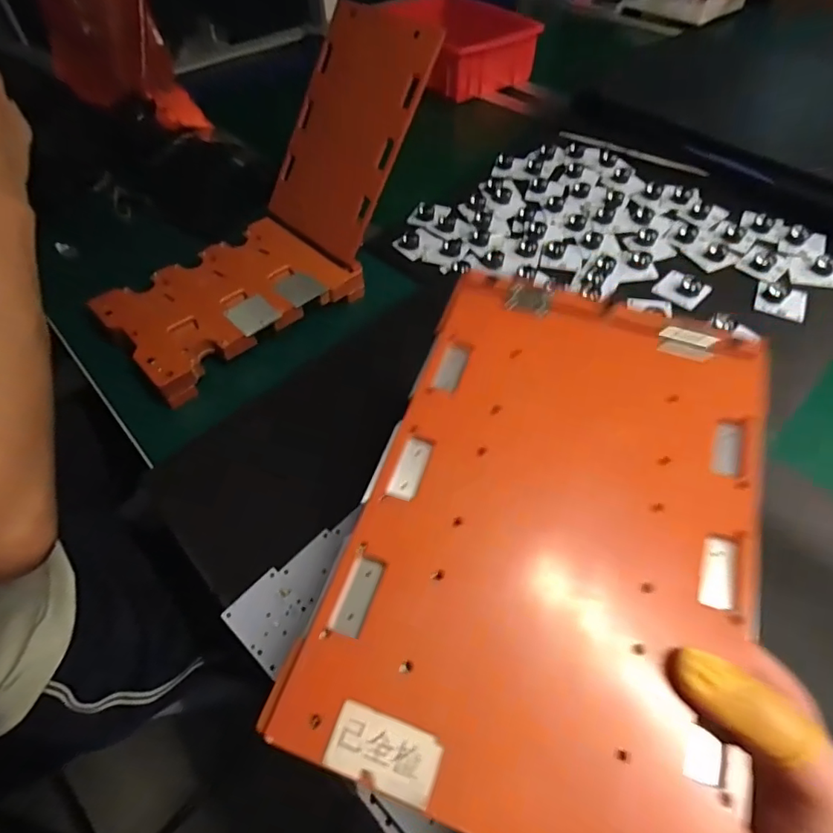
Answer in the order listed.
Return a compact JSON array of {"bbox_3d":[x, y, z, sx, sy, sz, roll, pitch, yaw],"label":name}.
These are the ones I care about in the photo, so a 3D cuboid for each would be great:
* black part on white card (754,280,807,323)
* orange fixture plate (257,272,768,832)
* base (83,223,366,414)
[{"bbox_3d":[0.393,-0.128,0.542,0.048,0.019,0.047,24,57,19],"label":"black part on white card"},{"bbox_3d":[0.063,0.040,0.223,0.161,0.008,0.240,18,62,11],"label":"orange fixture plate"},{"bbox_3d":[-0.206,-0.132,0.555,0.238,0.031,0.160,-39,61,-25],"label":"base"}]

